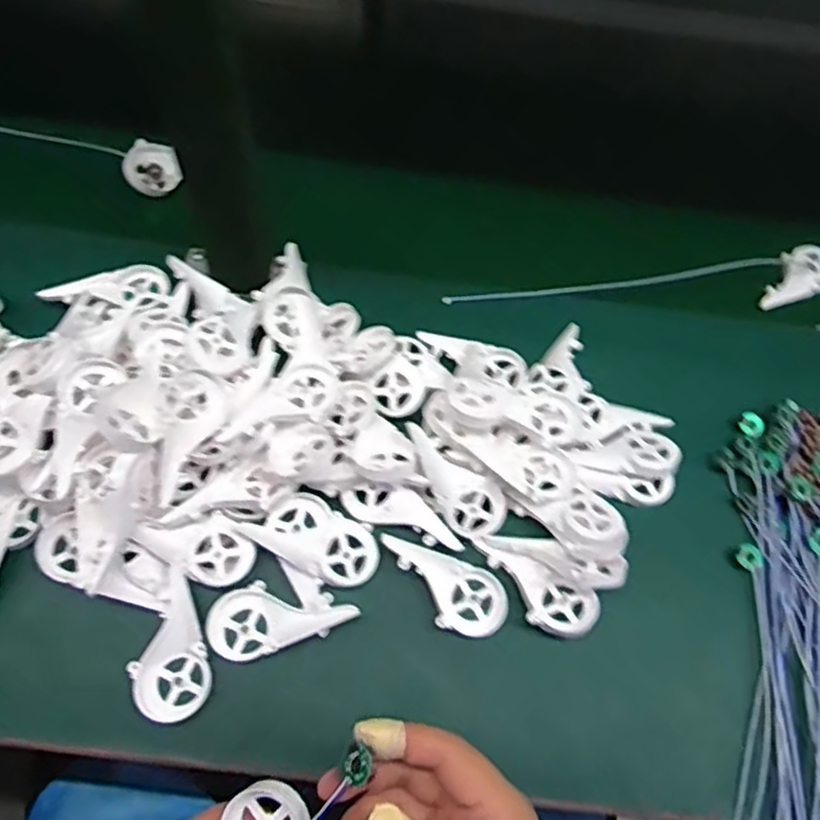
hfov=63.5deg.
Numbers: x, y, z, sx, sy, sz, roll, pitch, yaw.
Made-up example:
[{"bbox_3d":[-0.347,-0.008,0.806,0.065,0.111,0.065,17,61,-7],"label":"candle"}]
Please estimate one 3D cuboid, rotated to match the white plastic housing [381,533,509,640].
[{"bbox_3d":[0.021,0.122,0.454,0.093,0.015,0.046,21,64,6],"label":"white plastic housing"}]

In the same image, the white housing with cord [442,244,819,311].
[{"bbox_3d":[0.220,-0.103,0.596,0.372,0.018,0.056,-10,65,-9],"label":"white housing with cord"}]

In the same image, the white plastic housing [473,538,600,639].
[{"bbox_3d":[0.085,0.122,0.460,0.091,0.021,0.042,34,66,12],"label":"white plastic housing"}]

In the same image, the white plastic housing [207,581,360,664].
[{"bbox_3d":[-0.085,0.134,0.439,0.092,0.016,0.046,-14,66,-11],"label":"white plastic housing"}]

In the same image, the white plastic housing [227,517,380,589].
[{"bbox_3d":[-0.067,0.088,0.458,0.094,0.015,0.045,27,65,9],"label":"white plastic housing"}]

